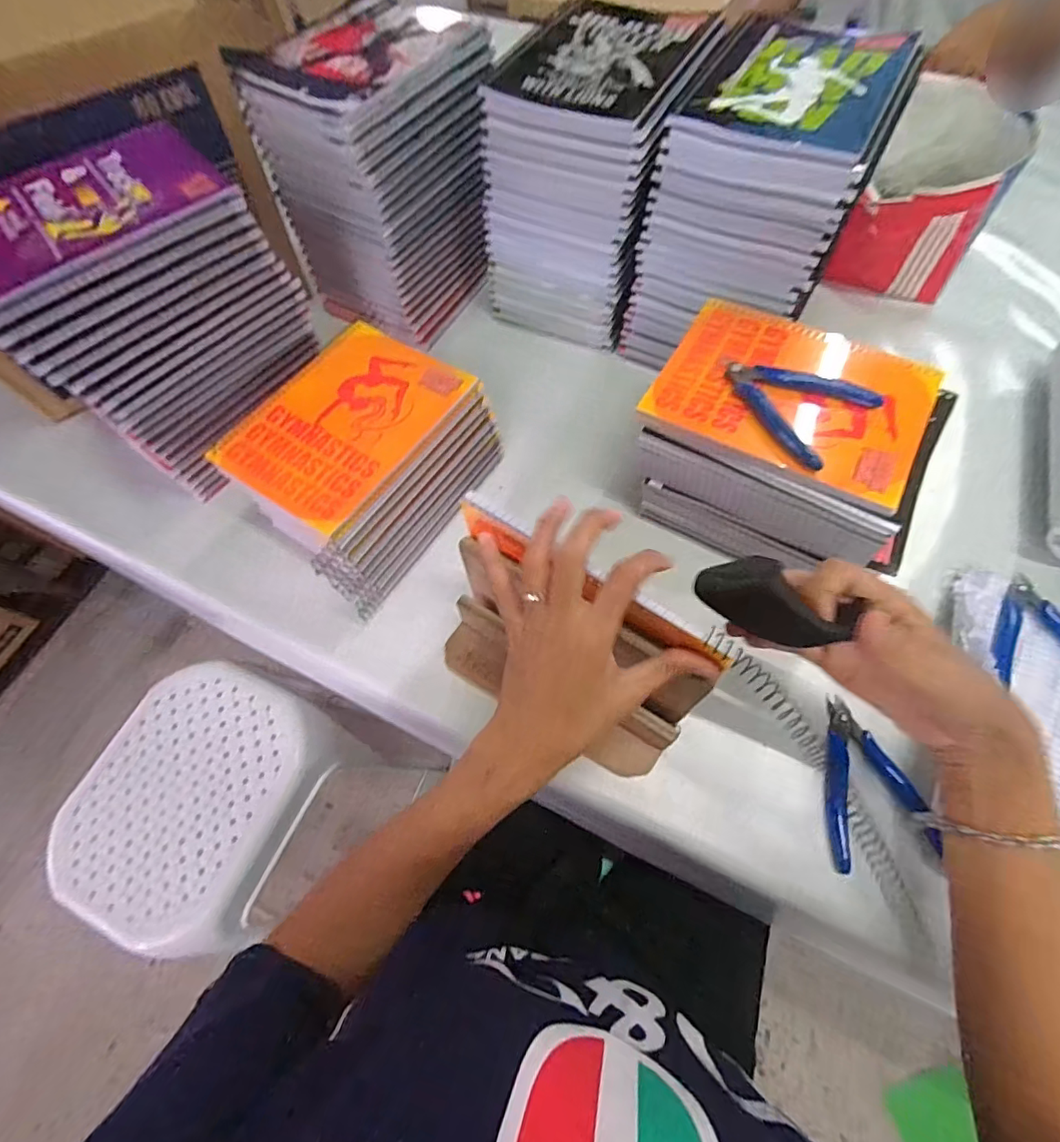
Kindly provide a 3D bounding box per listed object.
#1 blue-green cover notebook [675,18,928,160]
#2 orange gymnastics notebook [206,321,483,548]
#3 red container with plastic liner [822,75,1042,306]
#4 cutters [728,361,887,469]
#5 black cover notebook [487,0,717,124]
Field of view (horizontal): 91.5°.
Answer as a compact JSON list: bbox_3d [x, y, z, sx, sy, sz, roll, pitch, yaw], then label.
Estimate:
[{"bbox_3d":[0.226,-0.410,0.430,0.145,0.012,0.190,26,69,15],"label":"blue-green cover notebook"},{"bbox_3d":[-0.163,-0.138,0.467,0.153,0.012,0.202,31,70,17],"label":"orange gymnastics notebook"},{"bbox_3d":[0.464,-0.440,0.611,0.138,0.126,0.235,26,69,15],"label":"red container with plastic liner"},{"bbox_3d":[0.208,-0.139,0.408,0.087,0.015,0.106,-39,68,-15],"label":"cutters"},{"bbox_3d":[0.064,-0.467,0.467,0.152,0.012,0.181,24,68,14],"label":"black cover notebook"}]

